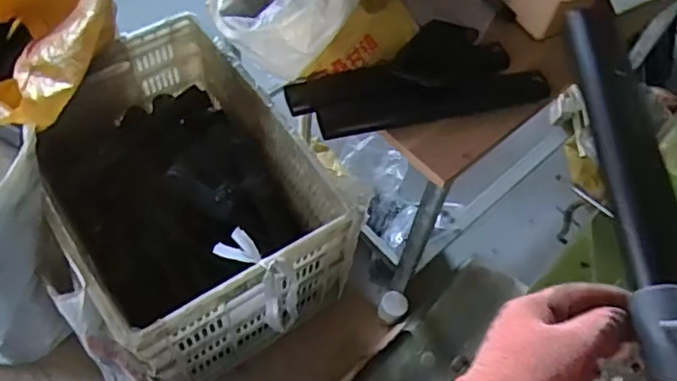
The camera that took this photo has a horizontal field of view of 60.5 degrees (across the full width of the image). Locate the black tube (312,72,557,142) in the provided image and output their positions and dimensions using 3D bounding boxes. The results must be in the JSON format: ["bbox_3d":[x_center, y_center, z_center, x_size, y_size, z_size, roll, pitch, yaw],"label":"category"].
[{"bbox_3d":[0.135,-0.119,0.798,0.329,0.028,0.047,-13,60,-12],"label":"black tube"}]

